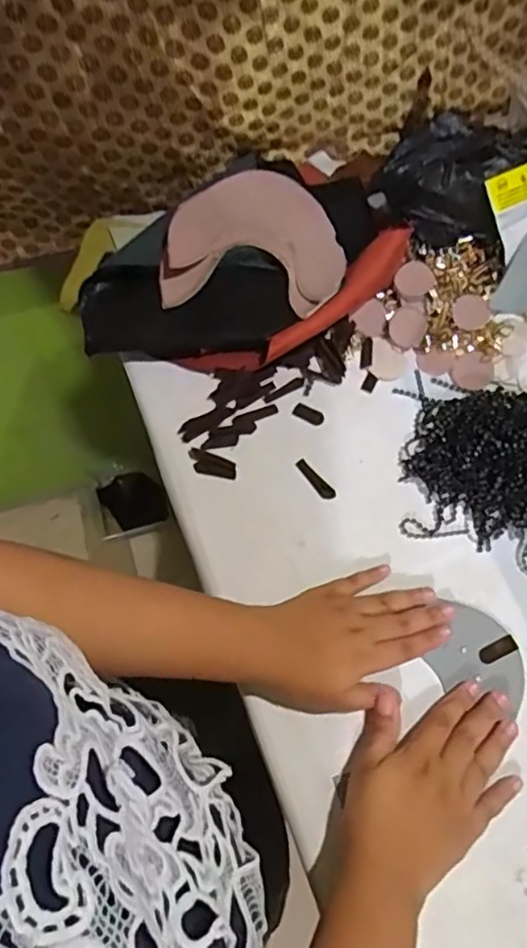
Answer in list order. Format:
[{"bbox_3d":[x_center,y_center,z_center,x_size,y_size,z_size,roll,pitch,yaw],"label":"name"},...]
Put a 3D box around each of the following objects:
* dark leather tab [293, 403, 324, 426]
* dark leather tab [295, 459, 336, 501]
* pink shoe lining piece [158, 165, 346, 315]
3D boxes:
[{"bbox_3d":[0.040,-0.052,0.541,0.027,0.004,0.014,24,78,3],"label":"dark leather tab"},{"bbox_3d":[0.043,0.005,0.512,0.011,0.004,0.042,-40,72,-14],"label":"dark leather tab"},{"bbox_3d":[-0.002,-0.220,0.577,0.155,0.048,0.172,11,68,6],"label":"pink shoe lining piece"}]

